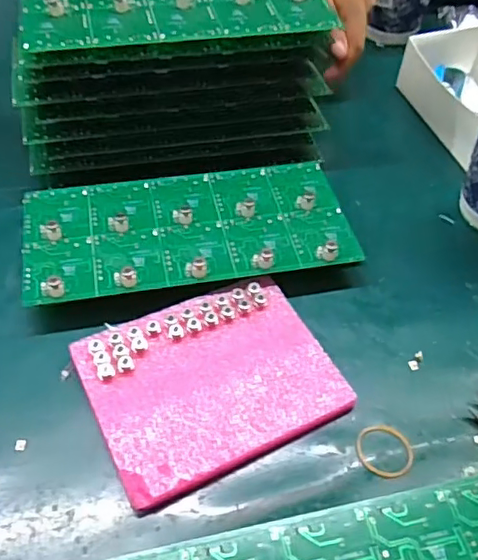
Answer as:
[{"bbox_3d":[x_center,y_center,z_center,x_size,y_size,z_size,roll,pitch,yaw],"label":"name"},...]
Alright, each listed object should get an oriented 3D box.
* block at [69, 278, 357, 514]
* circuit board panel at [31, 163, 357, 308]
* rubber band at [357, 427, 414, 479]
[{"bbox_3d":[-0.016,0.059,0.344,0.137,0.019,0.107,-20,52,-19],"label":"block"},{"bbox_3d":[-0.035,-0.041,0.406,0.221,0.011,0.105,-8,50,-11],"label":"circuit board panel"},{"bbox_3d":[0.083,0.096,0.326,0.031,0.004,0.031,1,48,-1],"label":"rubber band"}]

